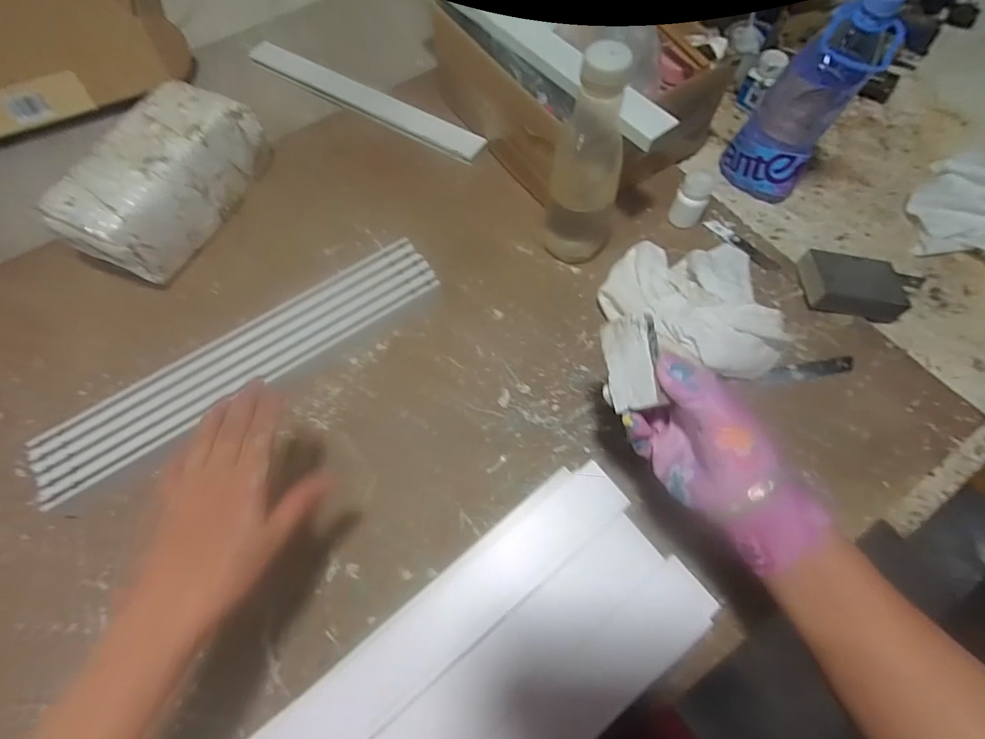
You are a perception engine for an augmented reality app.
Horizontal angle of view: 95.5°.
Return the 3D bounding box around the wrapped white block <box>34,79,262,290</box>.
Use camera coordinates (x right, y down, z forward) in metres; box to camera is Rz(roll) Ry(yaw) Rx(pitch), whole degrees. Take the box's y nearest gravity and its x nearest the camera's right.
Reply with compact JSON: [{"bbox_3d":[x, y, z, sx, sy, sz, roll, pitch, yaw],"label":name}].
[{"bbox_3d":[-0.390,-0.224,0.542,0.102,0.108,0.239,22,70,11],"label":"wrapped white block"}]

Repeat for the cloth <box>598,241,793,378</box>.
[{"bbox_3d":[0.214,-0.073,0.494,0.182,0.040,0.173,-2,67,2],"label":"cloth"}]

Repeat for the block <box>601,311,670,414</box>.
[{"bbox_3d":[0.107,-0.005,0.340,0.039,0.013,0.070,-17,74,44],"label":"block"}]

